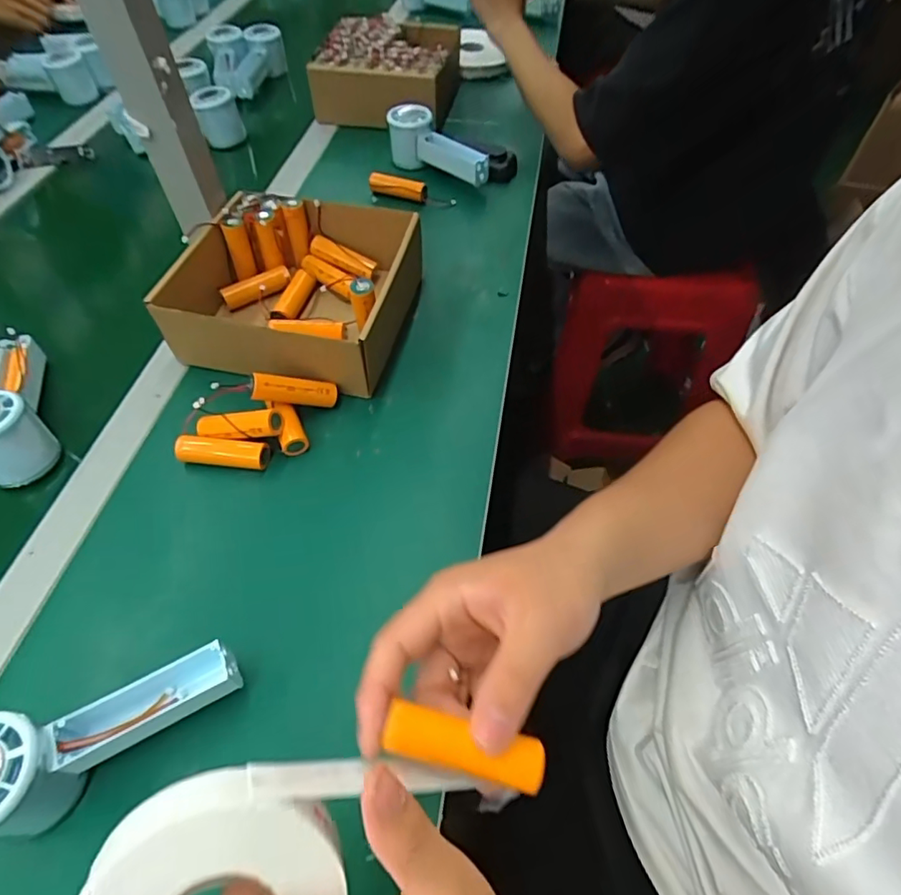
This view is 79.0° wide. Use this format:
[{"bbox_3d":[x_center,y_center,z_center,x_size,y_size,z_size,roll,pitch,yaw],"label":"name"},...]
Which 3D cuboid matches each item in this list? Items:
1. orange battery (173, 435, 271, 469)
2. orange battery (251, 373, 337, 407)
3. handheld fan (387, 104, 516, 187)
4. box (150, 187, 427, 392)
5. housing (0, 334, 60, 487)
[{"bbox_3d":[-0.186,0.005,0.446,0.075,0.021,0.019,5,55,4],"label":"orange battery"},{"bbox_3d":[-0.130,-0.049,0.461,0.070,0.020,0.019,4,45,-38],"label":"orange battery"},{"bbox_3d":[-0.003,-0.375,0.703,0.171,0.063,0.073,23,56,2],"label":"handheld fan"},{"bbox_3d":[-0.141,-0.160,0.529,0.198,0.078,0.201,12,56,9],"label":"box"},{"bbox_3d":[-0.372,-0.039,0.460,0.056,0.057,0.138,-22,57,-14],"label":"housing"}]

